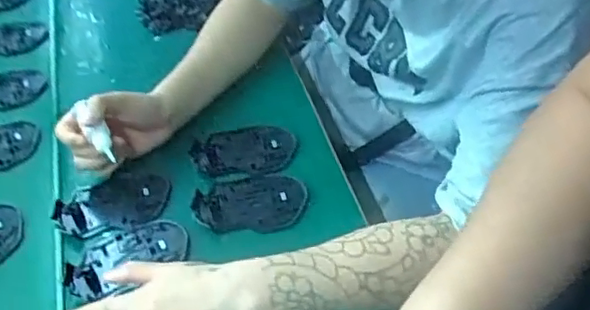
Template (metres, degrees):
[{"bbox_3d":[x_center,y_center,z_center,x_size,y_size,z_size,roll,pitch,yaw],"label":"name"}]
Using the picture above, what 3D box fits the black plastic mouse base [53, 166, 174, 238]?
[{"bbox_3d":[-0.192,0.049,0.653,0.117,0.006,0.074,-15,47,-9],"label":"black plastic mouse base"}]

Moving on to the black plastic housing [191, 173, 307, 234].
[{"bbox_3d":[-0.046,0.049,0.648,0.114,0.007,0.077,-16,48,-10],"label":"black plastic housing"}]

